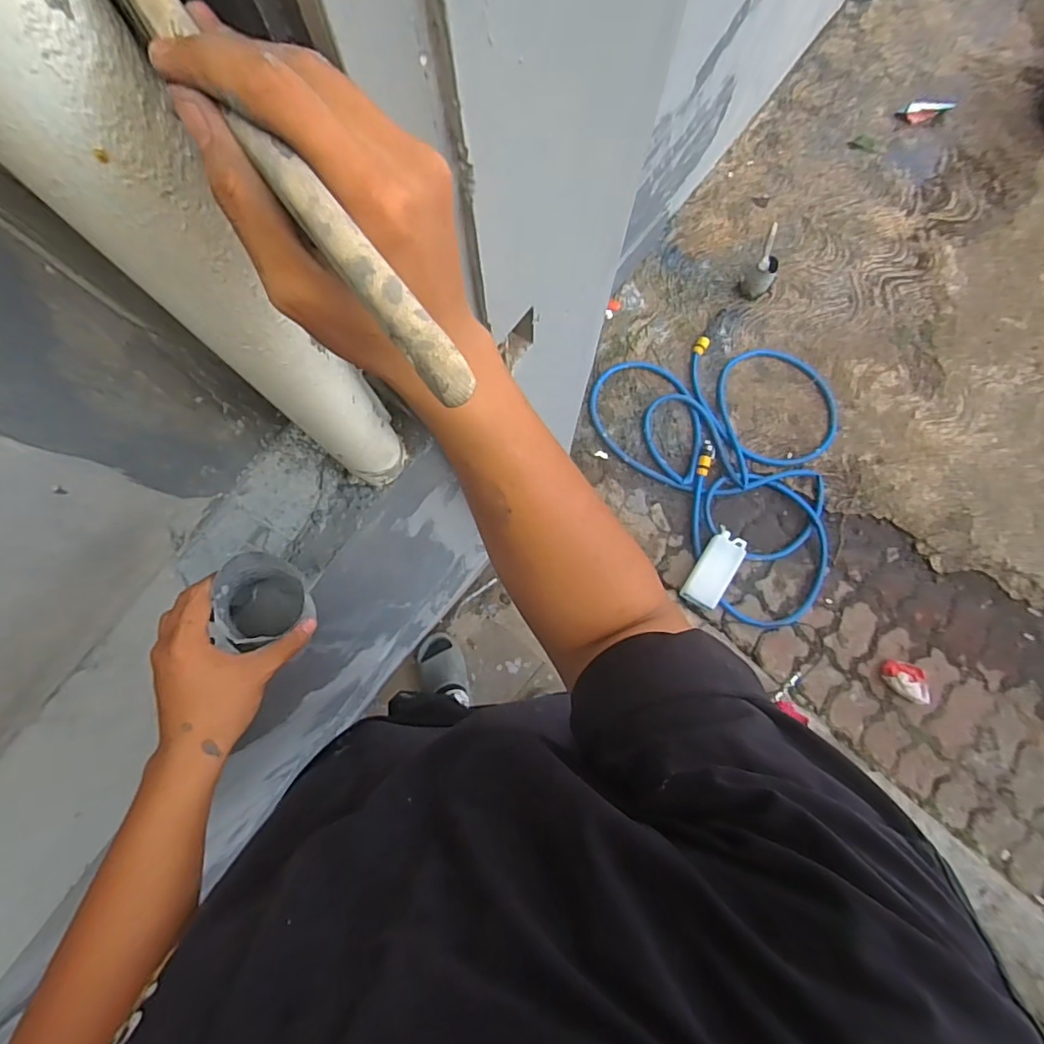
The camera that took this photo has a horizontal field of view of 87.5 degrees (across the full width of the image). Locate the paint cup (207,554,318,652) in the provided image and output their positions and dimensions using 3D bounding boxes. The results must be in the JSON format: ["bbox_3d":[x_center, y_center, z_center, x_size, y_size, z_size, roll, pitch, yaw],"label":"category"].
[{"bbox_3d":[-0.222,0.068,0.473,0.070,0.076,0.073,0,81,-2],"label":"paint cup"}]

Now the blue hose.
[{"bbox_3d":[0.673,-0.192,1.587,0.656,0.066,0.886,-33,82,-6],"label":"blue hose"}]

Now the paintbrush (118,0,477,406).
[{"bbox_3d":[-0.089,-0.130,0.172,0.016,0.012,0.230,-37,86,-7],"label":"paintbrush"}]

